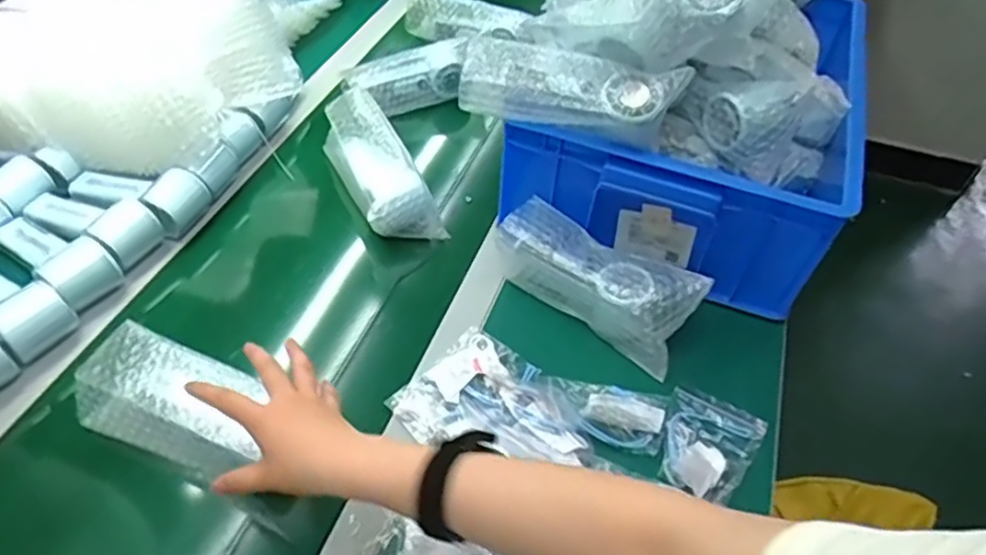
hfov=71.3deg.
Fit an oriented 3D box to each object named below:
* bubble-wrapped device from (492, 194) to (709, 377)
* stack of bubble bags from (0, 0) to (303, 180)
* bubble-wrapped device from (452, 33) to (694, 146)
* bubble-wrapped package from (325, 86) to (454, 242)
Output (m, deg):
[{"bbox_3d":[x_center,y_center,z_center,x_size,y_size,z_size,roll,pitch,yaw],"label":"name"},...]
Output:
[{"bbox_3d":[0.104,0.000,0.709,0.213,0.070,0.076,32,52,22],"label":"bubble-wrapped device"},{"bbox_3d":[-0.424,-0.235,0.795,0.310,0.152,0.203,14,48,8],"label":"stack of bubble bags"},{"bbox_3d":[0.073,-0.175,0.646,0.206,0.059,0.062,13,48,6],"label":"bubble-wrapped device"},{"bbox_3d":[-0.137,-0.132,0.812,0.075,0.078,0.207,-18,52,-20],"label":"bubble-wrapped package"}]

